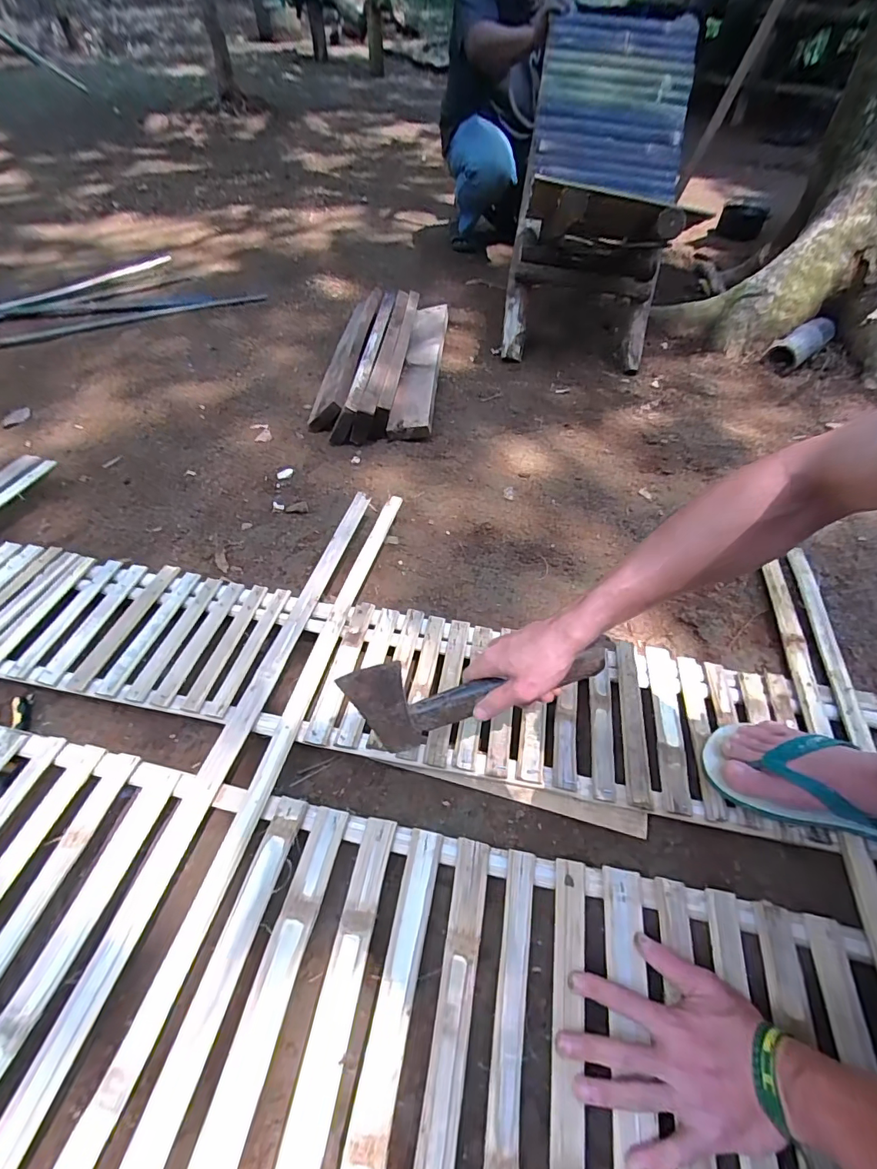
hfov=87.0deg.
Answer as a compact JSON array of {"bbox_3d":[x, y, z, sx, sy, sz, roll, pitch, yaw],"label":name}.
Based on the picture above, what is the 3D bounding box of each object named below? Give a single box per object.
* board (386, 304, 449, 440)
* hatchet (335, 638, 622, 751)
[{"bbox_3d":[-0.040,-0.630,1.313,0.110,0.055,0.741,3,49,3],"label":"board"},{"bbox_3d":[0.044,0.115,0.484,0.271,0.110,0.043,-10,50,0],"label":"hatchet"}]

